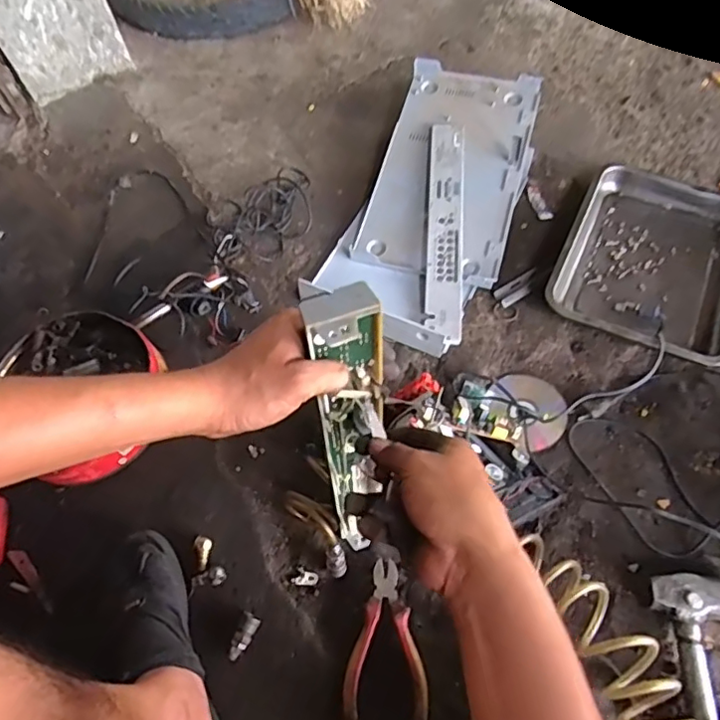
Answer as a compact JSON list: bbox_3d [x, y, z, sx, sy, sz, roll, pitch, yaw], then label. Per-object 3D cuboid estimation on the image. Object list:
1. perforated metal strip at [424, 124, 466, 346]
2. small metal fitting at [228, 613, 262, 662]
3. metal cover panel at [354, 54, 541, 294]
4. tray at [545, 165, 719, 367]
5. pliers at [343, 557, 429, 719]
[{"bbox_3d":[0.140,-0.219,0.939,0.060,0.009,0.413,3,68,3],"label":"perforated metal strip"},{"bbox_3d":[-0.136,0.321,0.667,0.021,0.015,0.051,21,64,15],"label":"small metal fitting"},{"bbox_3d":[0.154,-0.330,0.993,0.238,0.022,0.423,14,71,11],"label":"metal cover panel"},{"bbox_3d":[0.459,-0.157,0.897,0.259,0.054,0.349,23,65,16],"label":"tray"},{"bbox_3d":[0.028,0.316,0.659,0.090,0.012,0.167,-2,61,3],"label":"pliers"}]

